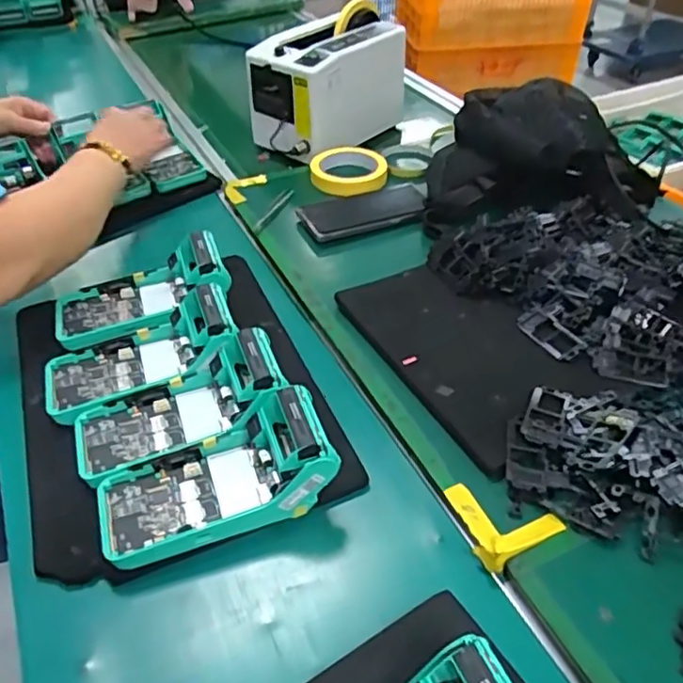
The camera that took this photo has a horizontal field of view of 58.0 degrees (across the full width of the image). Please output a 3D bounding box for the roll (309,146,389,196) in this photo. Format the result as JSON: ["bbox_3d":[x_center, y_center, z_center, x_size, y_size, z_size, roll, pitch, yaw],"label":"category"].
[{"bbox_3d":[0.011,-0.225,0.806,0.093,0.014,0.095,-1,54,2],"label":"roll"}]

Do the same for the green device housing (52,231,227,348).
[{"bbox_3d":[-0.199,-0.052,0.605,0.170,0.064,0.098,-13,44,-11],"label":"green device housing"}]

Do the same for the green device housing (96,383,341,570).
[{"bbox_3d":[-0.094,0.103,0.453,0.168,0.081,0.080,-15,44,-14],"label":"green device housing"}]

